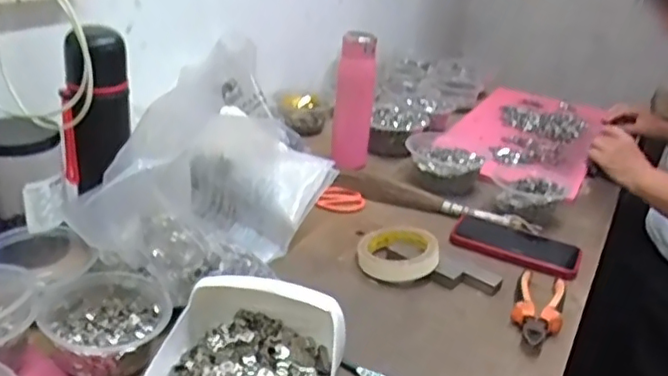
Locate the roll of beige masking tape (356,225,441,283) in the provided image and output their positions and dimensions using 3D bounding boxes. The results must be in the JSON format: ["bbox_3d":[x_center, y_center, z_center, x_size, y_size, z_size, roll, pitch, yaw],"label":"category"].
[{"bbox_3d":[0.080,0.078,0.765,0.094,0.031,0.094,5,26,-3],"label":"roll of beige masking tape"}]

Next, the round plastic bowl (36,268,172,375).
[{"bbox_3d":[-0.210,0.123,0.572,0.108,0.053,0.109,5,25,-2],"label":"round plastic bowl"}]

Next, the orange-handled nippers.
[{"bbox_3d":[0.235,0.134,0.707,0.051,0.026,0.137,15,27,17],"label":"orange-handled nippers"}]

